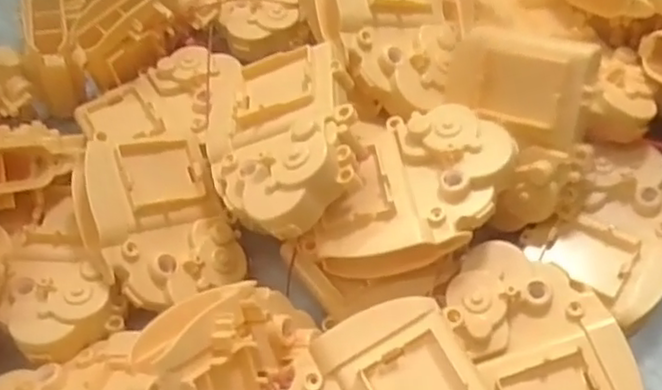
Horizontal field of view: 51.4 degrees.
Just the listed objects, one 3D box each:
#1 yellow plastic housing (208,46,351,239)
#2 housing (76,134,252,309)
[{"bbox_3d":[-0.024,-0.027,0.327,0.073,0.028,0.105,-20,50,20],"label":"yellow plastic housing"},{"bbox_3d":[-0.089,0.014,0.345,0.066,0.030,0.086,-19,76,-33],"label":"housing"}]

